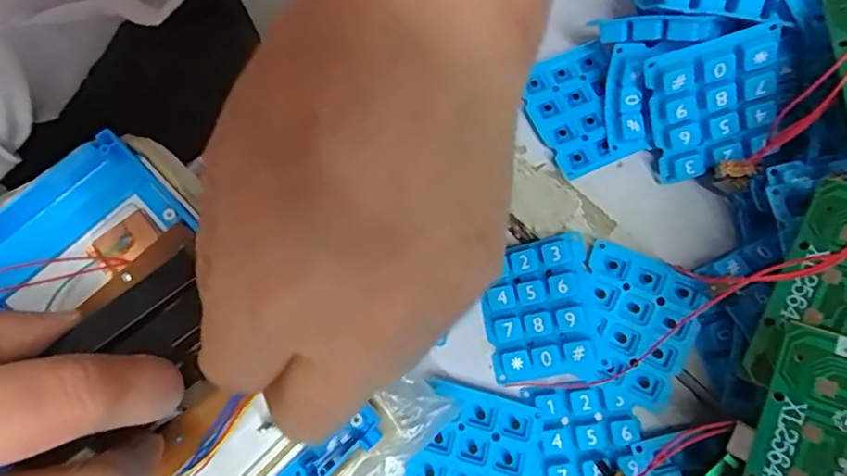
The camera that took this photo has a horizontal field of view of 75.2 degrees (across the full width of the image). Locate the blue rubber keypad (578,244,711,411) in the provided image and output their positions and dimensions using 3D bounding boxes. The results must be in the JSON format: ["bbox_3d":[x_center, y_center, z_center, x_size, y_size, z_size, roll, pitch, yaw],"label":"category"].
[{"bbox_3d":[0.088,0.037,0.234,0.051,0.007,0.057,25,89,12],"label":"blue rubber keypad"}]

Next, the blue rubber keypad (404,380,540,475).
[{"bbox_3d":[0.020,0.094,0.228,0.048,0.004,0.058,16,75,5],"label":"blue rubber keypad"}]

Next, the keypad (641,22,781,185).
[{"bbox_3d":[0.121,-0.053,0.230,0.047,0.012,0.057,-12,119,16],"label":"keypad"}]

